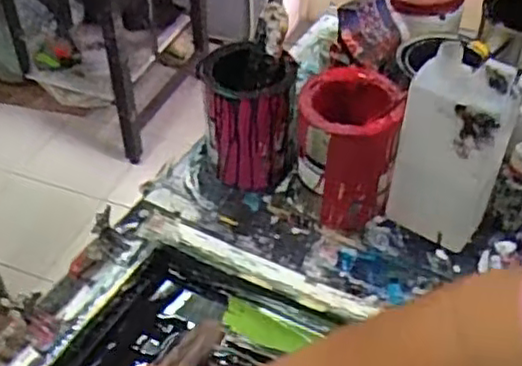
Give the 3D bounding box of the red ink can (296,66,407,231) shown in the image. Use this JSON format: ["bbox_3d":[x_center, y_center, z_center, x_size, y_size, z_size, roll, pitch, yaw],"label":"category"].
[{"bbox_3d":[0.094,-0.031,0.754,0.102,0.160,0.099,0,44,0],"label":"red ink can"}]

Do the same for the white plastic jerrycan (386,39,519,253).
[{"bbox_3d":[0.193,-0.024,0.695,0.106,0.222,0.061,11,46,12],"label":"white plastic jerrycan"}]

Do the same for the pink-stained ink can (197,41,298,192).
[{"bbox_3d":[-0.014,-0.077,0.814,0.103,0.153,0.099,3,44,4],"label":"pink-stained ink can"}]

